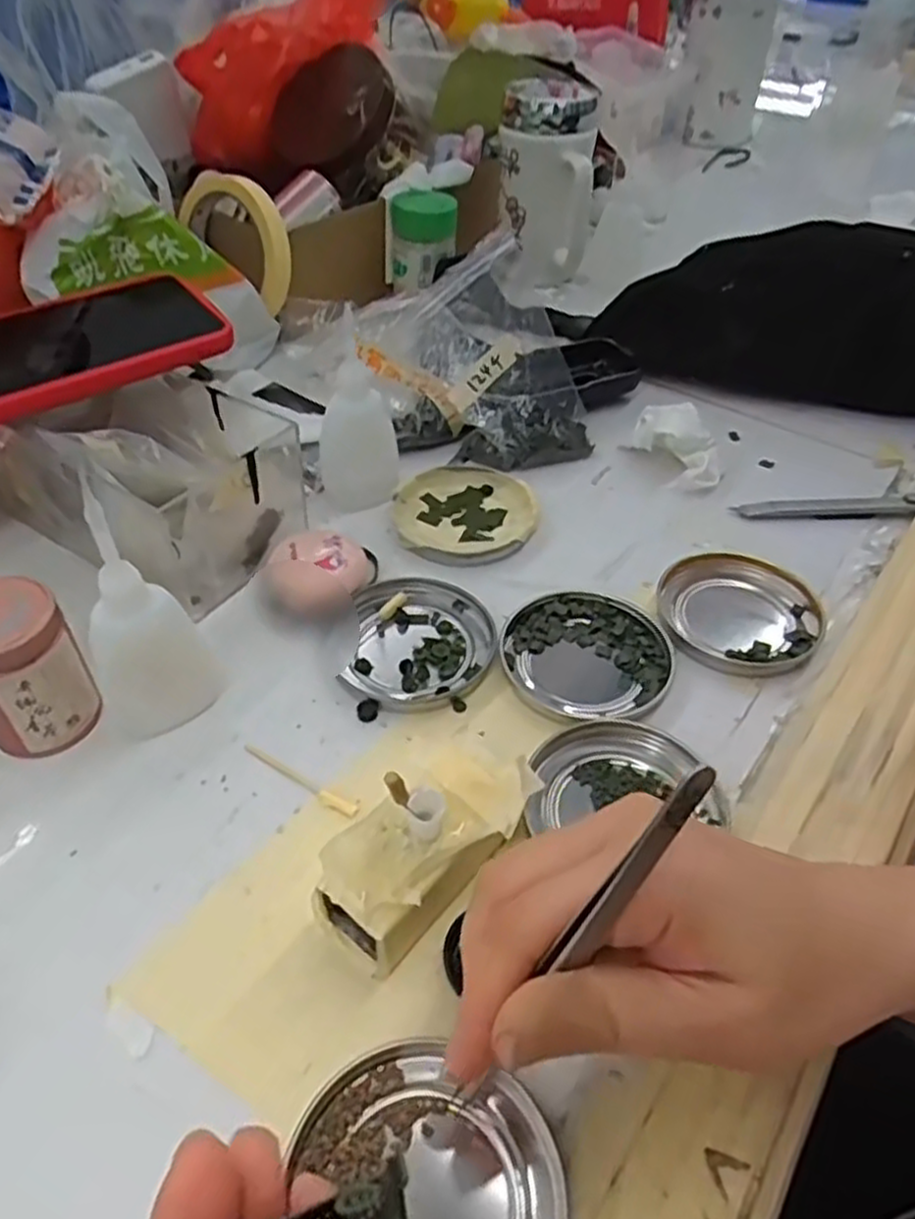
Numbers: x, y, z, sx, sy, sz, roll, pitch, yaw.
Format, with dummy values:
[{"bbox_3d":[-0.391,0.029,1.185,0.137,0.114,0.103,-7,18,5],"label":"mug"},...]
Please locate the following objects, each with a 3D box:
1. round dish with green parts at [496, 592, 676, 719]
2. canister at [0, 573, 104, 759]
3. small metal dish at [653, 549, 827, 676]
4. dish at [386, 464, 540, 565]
[{"bbox_3d":[0.060,0.020,0.372,0.080,0.008,0.071,-3,45,-4],"label":"round dish with green parts"},{"bbox_3d":[-0.178,0.025,0.322,0.043,0.065,0.041,1,45,-1],"label":"canister"},{"bbox_3d":[0.140,0.000,0.393,0.078,0.008,0.078,1,45,-1],"label":"small metal dish"},{"bbox_3d":[0.005,-0.056,0.447,0.078,0.011,0.085,1,45,-1],"label":"dish"}]

